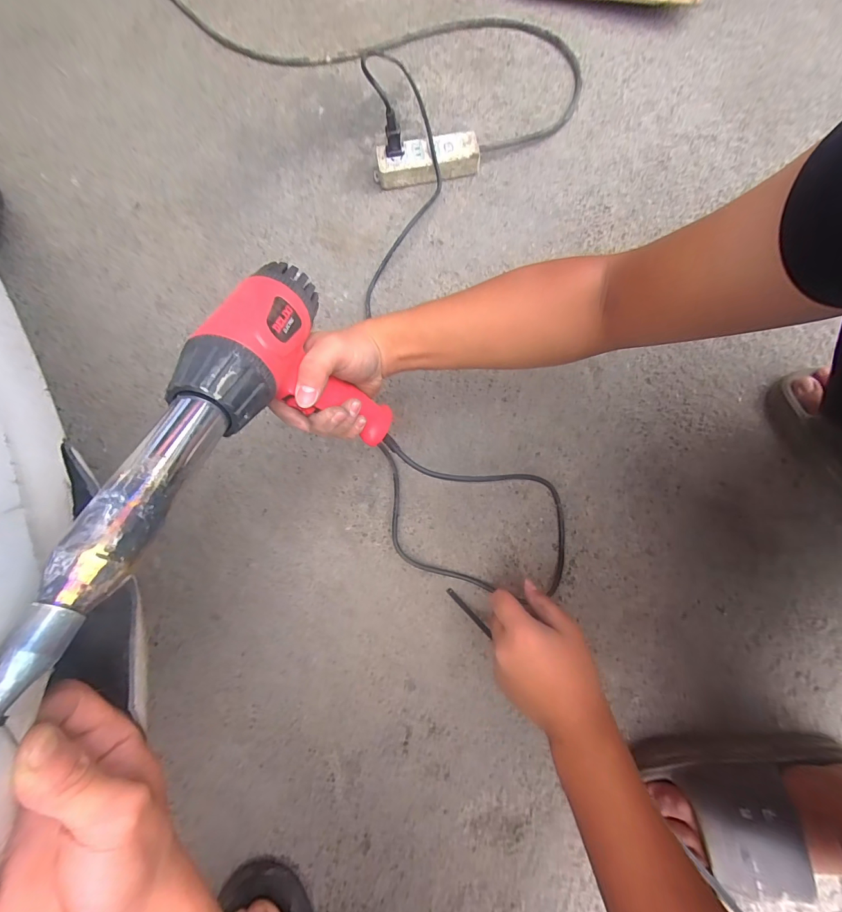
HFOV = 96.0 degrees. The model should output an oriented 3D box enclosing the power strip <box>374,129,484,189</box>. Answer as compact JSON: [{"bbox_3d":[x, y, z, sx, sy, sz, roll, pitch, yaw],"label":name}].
[{"bbox_3d":[0.009,-0.455,0.585,0.161,0.042,0.059,-7,78,-1],"label":"power strip"}]

